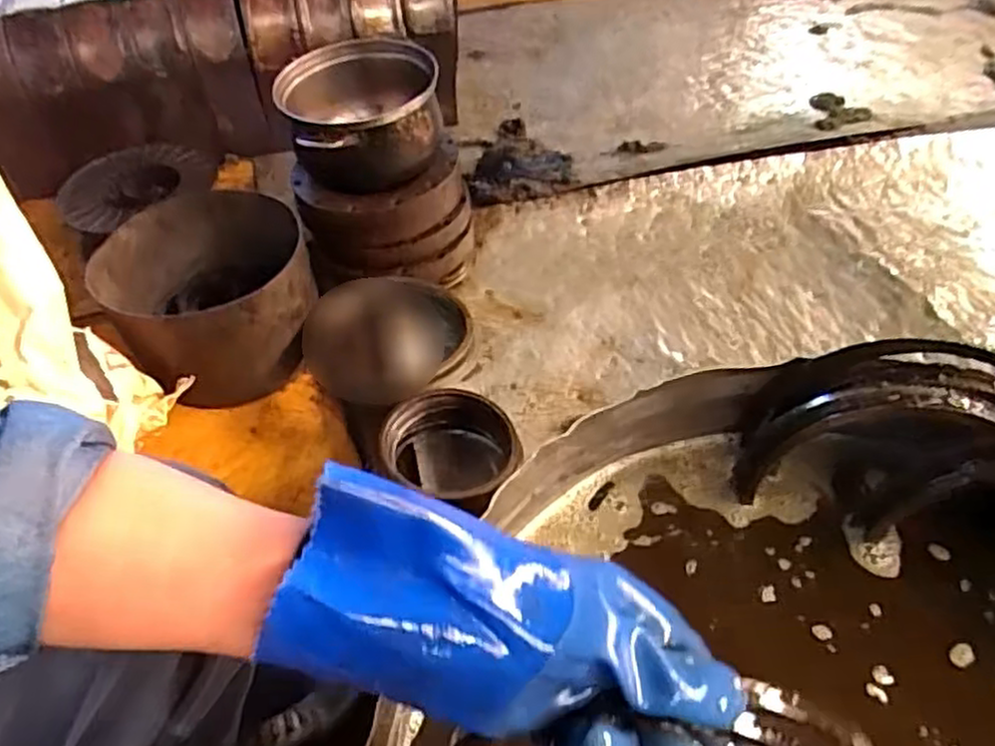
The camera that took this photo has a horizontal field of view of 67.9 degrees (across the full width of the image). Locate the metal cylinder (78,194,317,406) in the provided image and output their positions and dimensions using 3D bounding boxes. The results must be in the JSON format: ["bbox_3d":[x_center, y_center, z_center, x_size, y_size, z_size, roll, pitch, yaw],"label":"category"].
[{"bbox_3d":[-0.374,-0.103,0.976,0.253,0.144,0.252,-15,49,-12],"label":"metal cylinder"}]

